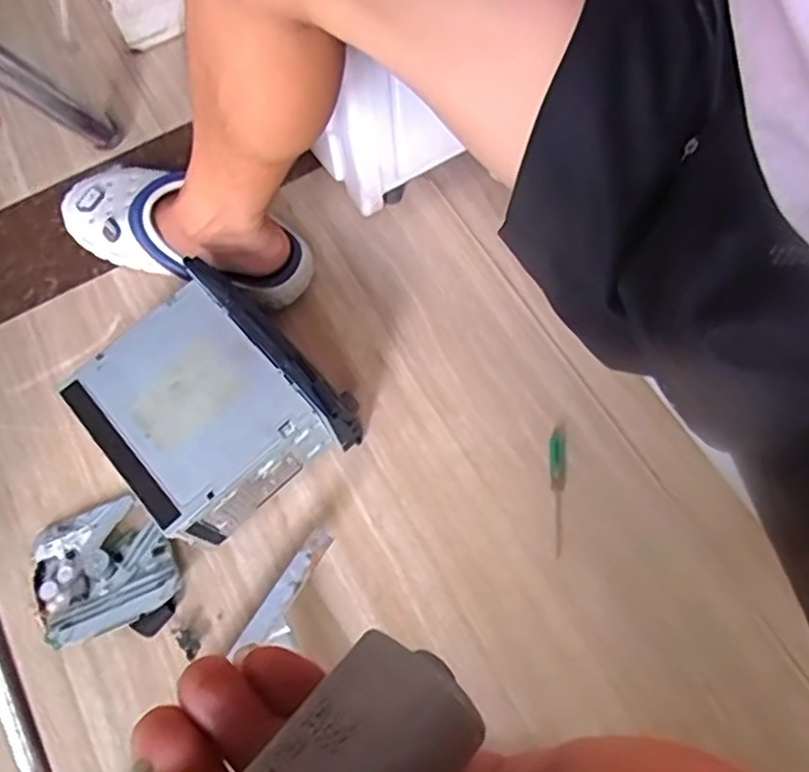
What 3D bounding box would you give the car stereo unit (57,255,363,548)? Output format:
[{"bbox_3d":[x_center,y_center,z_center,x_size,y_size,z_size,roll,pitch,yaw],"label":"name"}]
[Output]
[{"bbox_3d":[-0.173,0.025,0.634,0.185,0.125,0.204,-41,72,-14],"label":"car stereo unit"}]

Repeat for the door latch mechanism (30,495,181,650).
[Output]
[{"bbox_3d":[-0.271,0.167,0.627,0.120,0.035,0.123,-18,68,-5],"label":"door latch mechanism"}]

